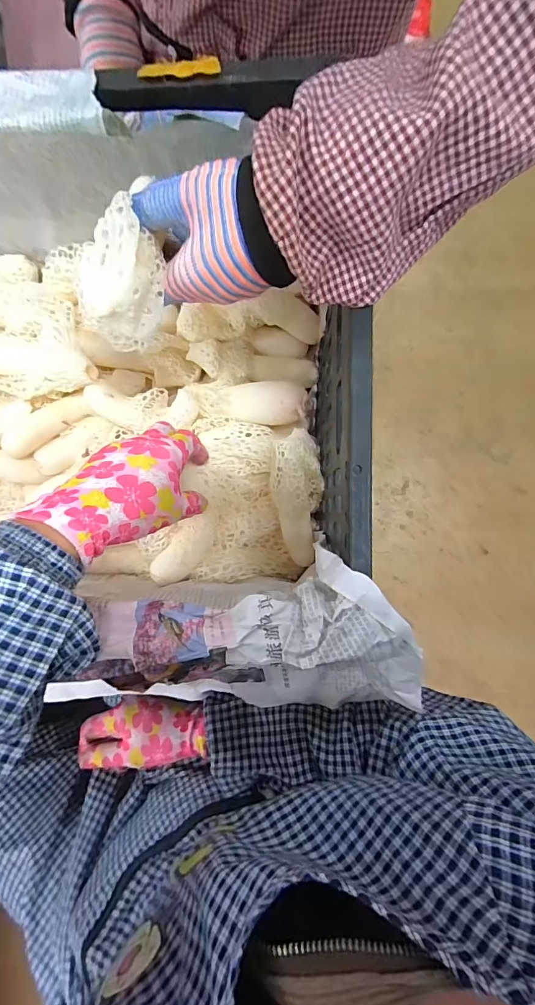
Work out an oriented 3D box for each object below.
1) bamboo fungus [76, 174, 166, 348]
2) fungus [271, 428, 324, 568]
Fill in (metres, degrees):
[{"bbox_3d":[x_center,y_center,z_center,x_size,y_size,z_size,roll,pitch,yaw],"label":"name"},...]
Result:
[{"bbox_3d":[-0.085,-0.141,0.248,0.034,0.043,0.087,8,91,3],"label":"bamboo fungus"},{"bbox_3d":[0.030,-0.004,0.398,0.048,0.026,0.130,-4,90,3],"label":"fungus"}]

